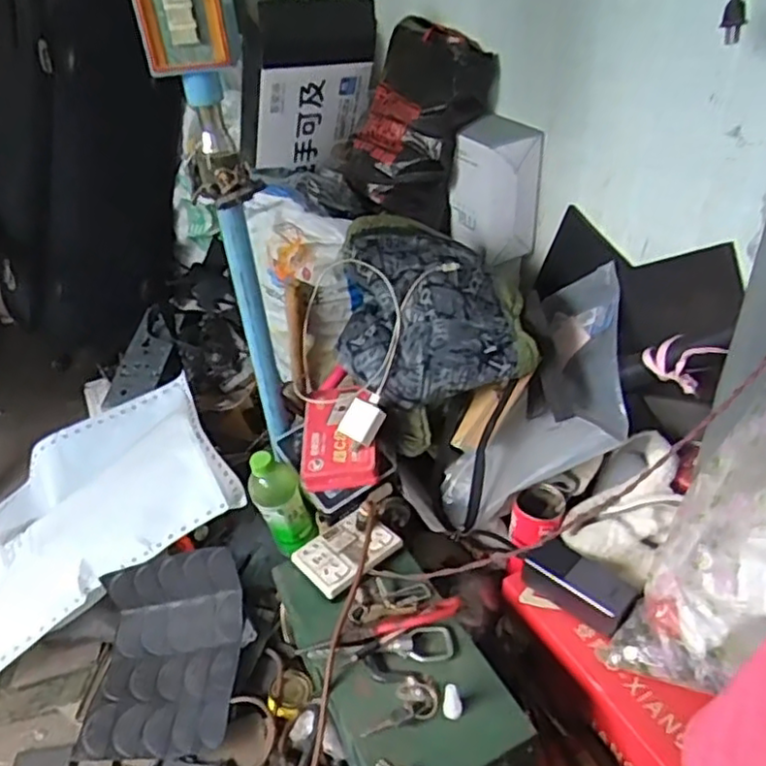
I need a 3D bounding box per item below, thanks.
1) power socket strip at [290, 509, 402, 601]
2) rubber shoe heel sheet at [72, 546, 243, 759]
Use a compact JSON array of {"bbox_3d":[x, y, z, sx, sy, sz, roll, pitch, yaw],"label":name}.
[{"bbox_3d":[-0.044,0.206,0.846,0.113,0.024,0.086,-28,42,-29],"label":"power socket strip"},{"bbox_3d":[-0.274,0.334,0.844,0.186,0.109,0.200,-6,36,-3],"label":"rubber shoe heel sheet"}]

